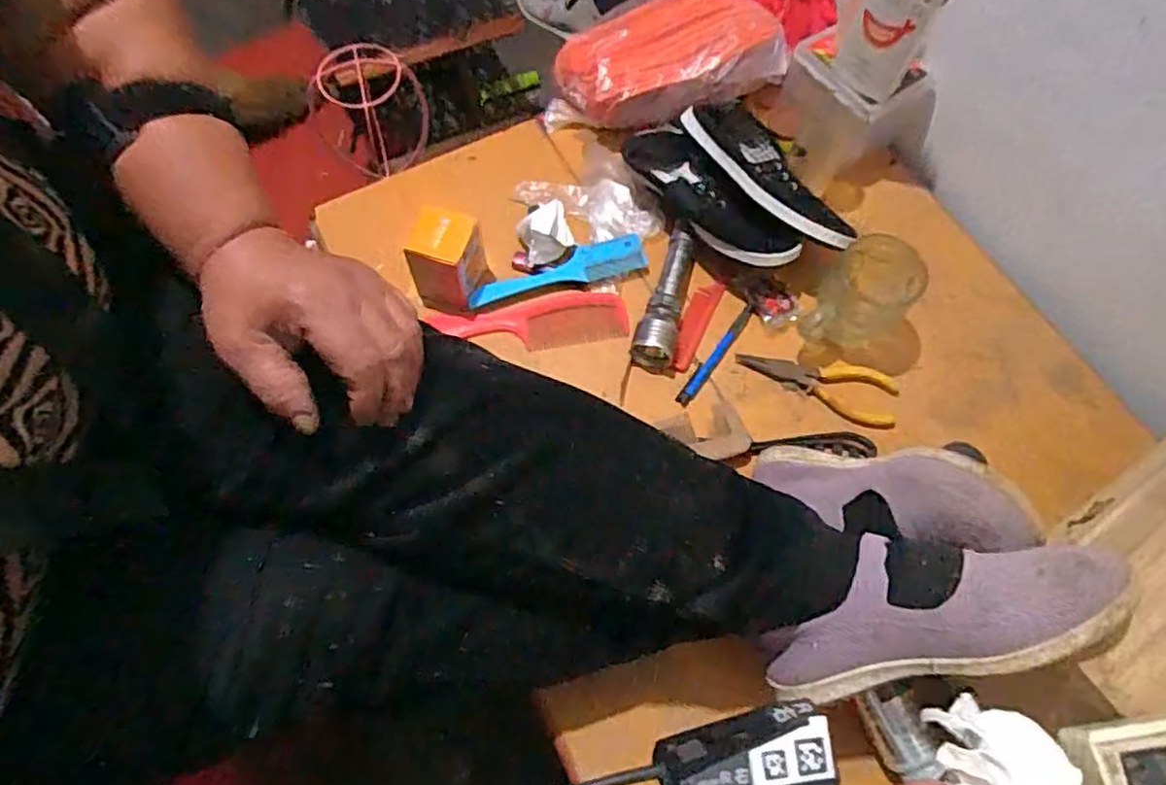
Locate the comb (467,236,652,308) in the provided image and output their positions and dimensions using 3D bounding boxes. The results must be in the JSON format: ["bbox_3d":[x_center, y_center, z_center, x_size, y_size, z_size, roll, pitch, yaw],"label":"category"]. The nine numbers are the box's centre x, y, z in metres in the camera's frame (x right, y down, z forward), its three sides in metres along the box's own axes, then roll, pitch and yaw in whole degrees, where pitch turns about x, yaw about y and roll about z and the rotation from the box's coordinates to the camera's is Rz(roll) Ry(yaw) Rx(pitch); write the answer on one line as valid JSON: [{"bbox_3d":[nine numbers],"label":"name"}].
[{"bbox_3d":[-0.025,-0.123,0.672,0.182,0.007,0.037,-15,84,-9],"label":"comb"}]

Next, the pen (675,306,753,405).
[{"bbox_3d":[0.130,-0.038,0.652,0.013,0.010,0.120,35,71,13],"label":"pen"}]

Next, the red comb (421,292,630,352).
[{"bbox_3d":[-0.052,-0.067,0.652,0.189,0.011,0.049,-9,67,-5],"label":"red comb"}]

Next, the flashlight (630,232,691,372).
[{"bbox_3d":[0.082,-0.099,0.662,0.040,0.032,0.158,13,67,5],"label":"flashlight"}]

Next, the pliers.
[{"bbox_3d":[0.227,-0.015,0.639,0.149,0.015,0.053,26,69,10],"label":"pliers"}]

